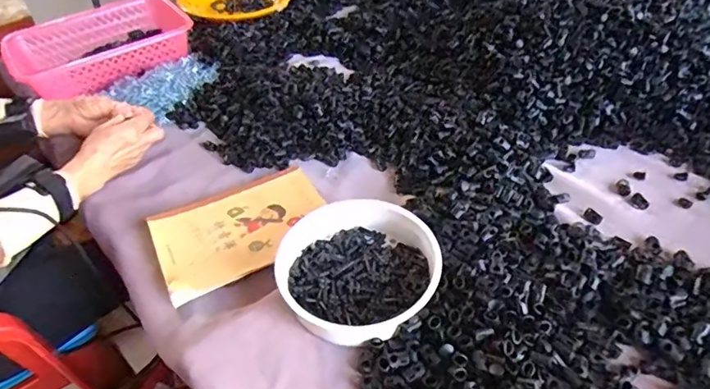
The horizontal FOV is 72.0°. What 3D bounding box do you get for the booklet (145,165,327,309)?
[{"bbox_3d":[-0.139,0.032,0.599,0.203,0.014,0.147,-23,47,-18],"label":"booklet"}]

